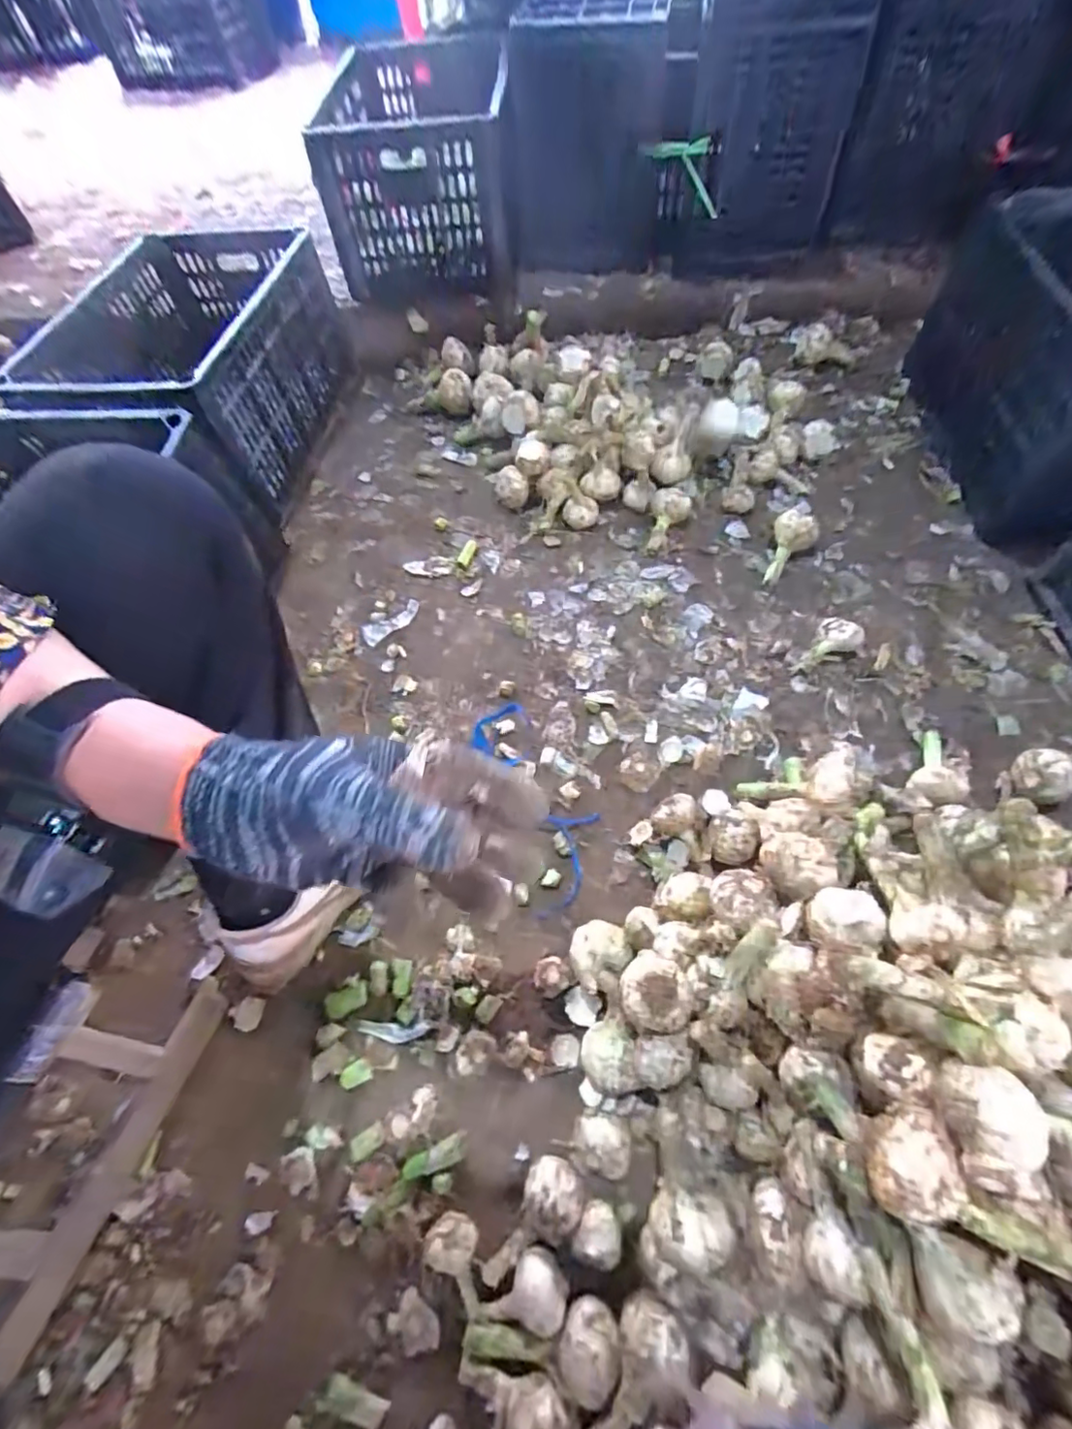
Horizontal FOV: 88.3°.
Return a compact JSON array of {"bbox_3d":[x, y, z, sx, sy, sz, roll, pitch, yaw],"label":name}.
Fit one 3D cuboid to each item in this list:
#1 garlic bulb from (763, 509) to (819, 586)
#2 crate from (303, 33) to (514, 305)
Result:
[{"bbox_3d":[0.340,-0.226,0.748,0.058,0.045,0.107,27,68,15],"label":"garlic bulb"},{"bbox_3d":[-0.195,-0.939,0.951,0.285,0.226,0.405,-1,62,3],"label":"crate"}]

